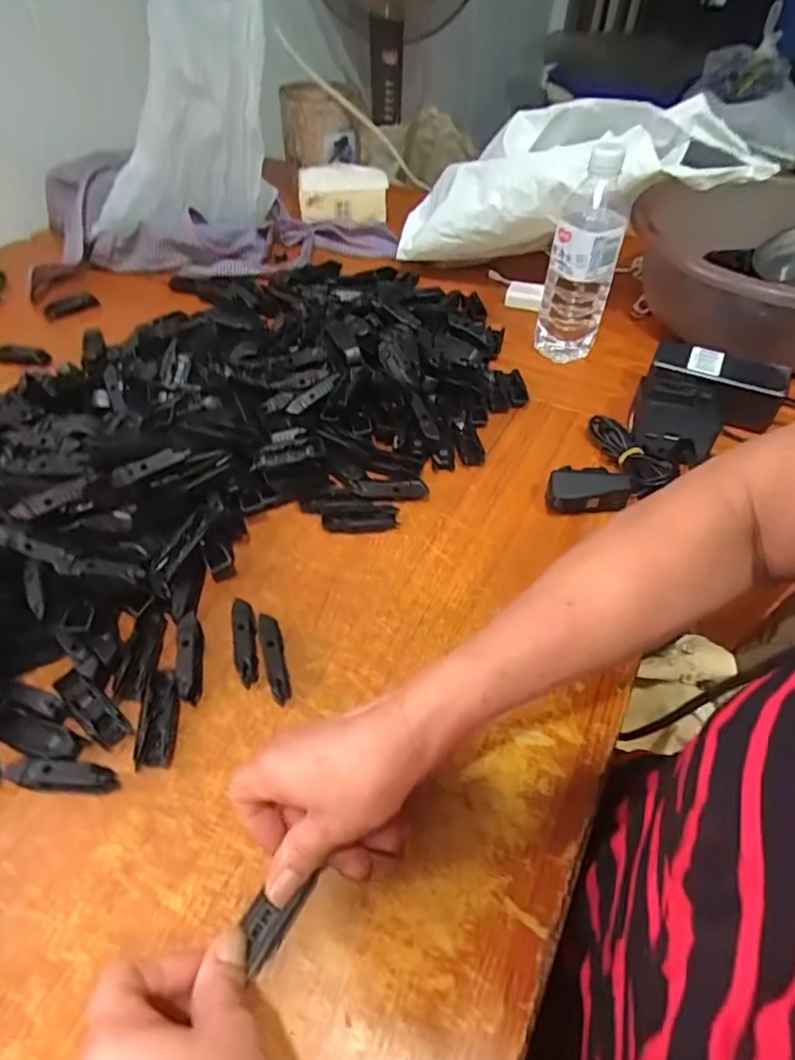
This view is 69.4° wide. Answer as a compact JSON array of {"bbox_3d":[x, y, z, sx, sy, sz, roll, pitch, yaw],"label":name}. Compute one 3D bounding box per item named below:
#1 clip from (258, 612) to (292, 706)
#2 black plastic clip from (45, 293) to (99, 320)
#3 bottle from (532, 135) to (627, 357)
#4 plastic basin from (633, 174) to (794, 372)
[{"bbox_3d":[-0.088,0.090,0.409,0.015,0.016,0.064,-13,64,-13],"label":"clip"},{"bbox_3d":[-0.404,-0.279,0.710,0.062,0.012,0.019,-27,56,-23],"label":"black plastic clip"},{"bbox_3d":[0.200,-0.288,0.616,0.070,0.208,0.079,15,51,10],"label":"bottle"},{"bbox_3d":[0.466,-0.331,0.708,0.338,0.139,0.365,1,48,-1],"label":"plastic basin"}]

